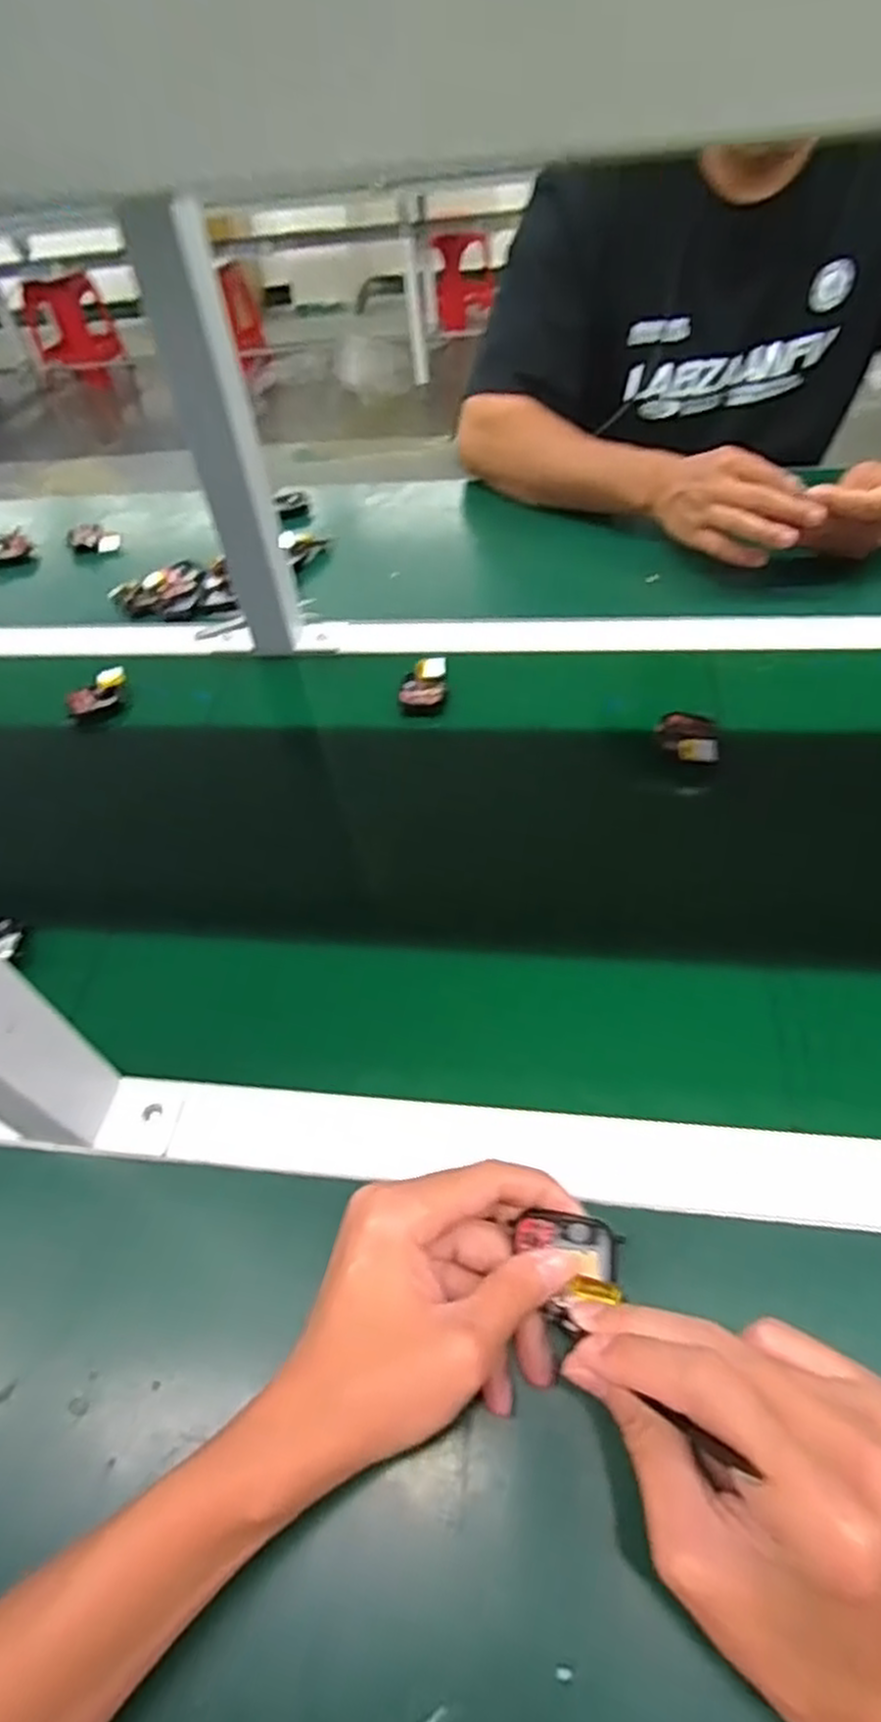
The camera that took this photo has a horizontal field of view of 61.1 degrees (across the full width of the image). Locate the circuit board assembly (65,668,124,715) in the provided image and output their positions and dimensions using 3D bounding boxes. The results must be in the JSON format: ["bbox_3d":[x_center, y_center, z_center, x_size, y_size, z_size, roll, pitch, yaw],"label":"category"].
[{"bbox_3d":[-0.294,-0.146,0.642,0.055,0.016,0.028,-34,54,-23],"label":"circuit board assembly"}]

